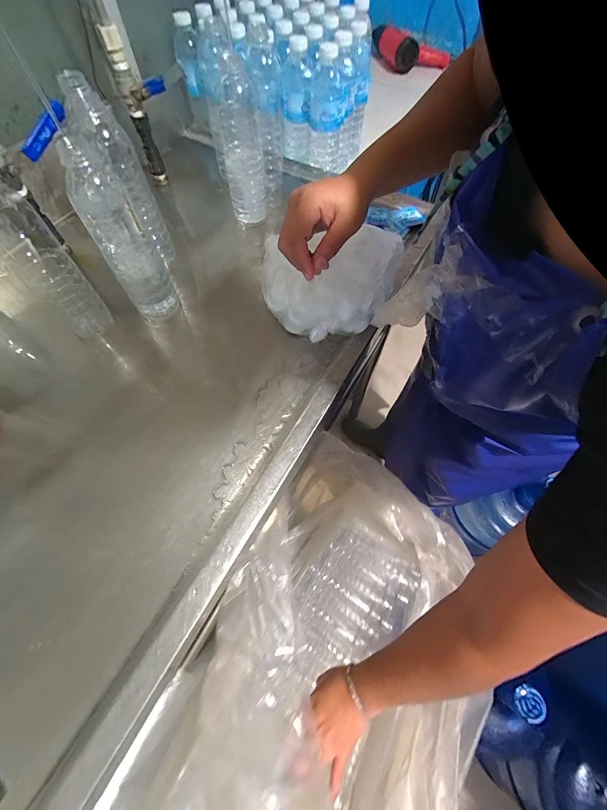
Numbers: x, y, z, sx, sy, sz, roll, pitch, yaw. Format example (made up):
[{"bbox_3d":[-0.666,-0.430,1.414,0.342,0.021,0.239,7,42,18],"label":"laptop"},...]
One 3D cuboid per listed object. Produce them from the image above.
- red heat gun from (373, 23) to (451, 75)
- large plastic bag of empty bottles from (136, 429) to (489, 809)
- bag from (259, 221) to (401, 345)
[{"bbox_3d":[0.327,-1.141,0.990,0.199,0.078,0.180,-34,68,-17],"label":"red heat gun"},{"bbox_3d":[0.041,0.410,0.484,0.349,0.398,0.629,19,65,8],"label":"large plastic bag of empty bottles"},{"bbox_3d":[0.037,-0.169,0.435,0.190,0.092,0.159,3,63,1],"label":"bag"}]

